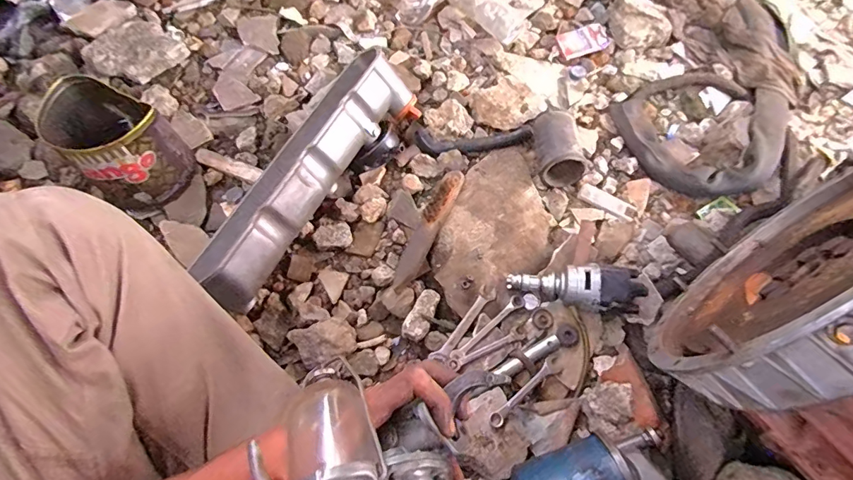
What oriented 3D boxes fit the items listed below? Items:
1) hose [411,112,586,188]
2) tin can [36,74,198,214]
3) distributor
[{"bbox_3d":[0.133,-0.190,0.780,0.314,0.070,0.131,14,65,5],"label":"hose"},{"bbox_3d":[-0.475,-0.153,0.685,0.134,0.149,0.160,-42,72,-18],"label":"tin can"},{"bbox_3d":[0.230,0.081,0.681,0.199,0.080,0.075,2,64,17],"label":"distributor"}]

